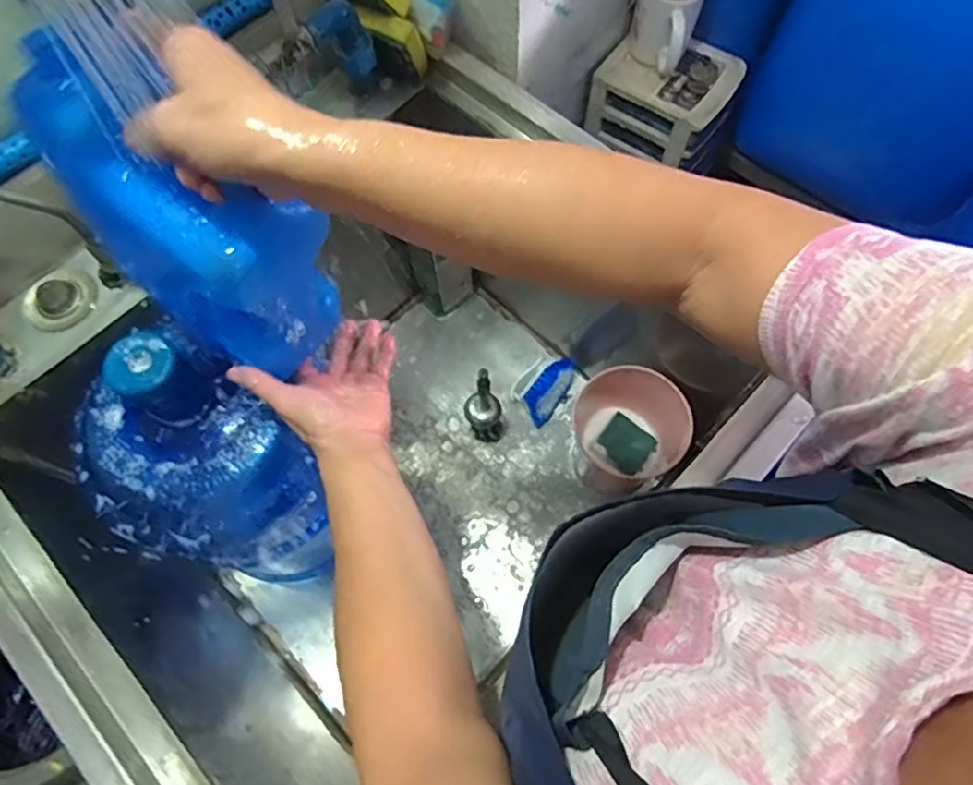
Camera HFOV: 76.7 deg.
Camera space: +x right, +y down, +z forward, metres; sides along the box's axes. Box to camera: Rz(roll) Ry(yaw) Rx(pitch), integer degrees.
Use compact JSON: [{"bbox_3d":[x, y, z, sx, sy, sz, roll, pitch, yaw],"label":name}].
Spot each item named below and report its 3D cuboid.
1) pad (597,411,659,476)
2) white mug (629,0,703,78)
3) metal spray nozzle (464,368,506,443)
[{"bbox_3d":[0.199,0.071,0.868,0.075,0.007,0.070,47,64,1],"label":"pad"},{"bbox_3d":[0.223,-0.469,0.771,0.076,0.100,0.084,16,70,8],"label":"white mug"},{"bbox_3d":[-0.002,0.026,0.882,0.056,0.194,0.057,-1,69,1],"label":"metal spray nozzle"}]

